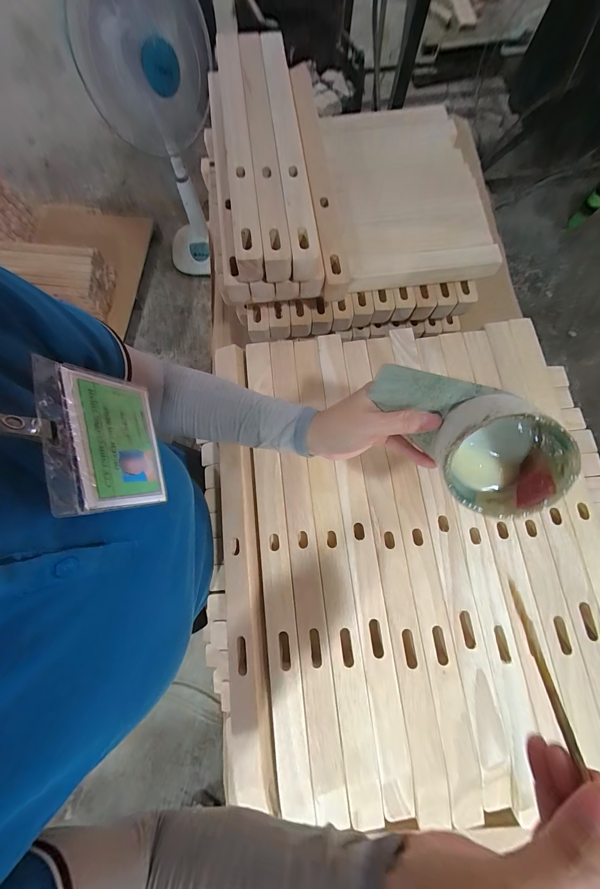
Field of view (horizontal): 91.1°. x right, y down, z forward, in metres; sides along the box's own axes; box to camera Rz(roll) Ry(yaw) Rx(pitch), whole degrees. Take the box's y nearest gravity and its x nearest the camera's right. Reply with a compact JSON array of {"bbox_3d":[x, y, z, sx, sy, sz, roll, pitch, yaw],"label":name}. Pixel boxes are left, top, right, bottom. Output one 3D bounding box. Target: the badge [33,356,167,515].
[{"bbox_3d":[-0.131,-0.005,0.203,0.006,0.080,0.098,-18,80,18],"label":"badge"}]

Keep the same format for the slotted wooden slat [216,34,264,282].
[{"bbox_3d":[-0.088,-0.411,0.409,0.042,0.043,0.410,-6,76,-1],"label":"slotted wooden slat"}]

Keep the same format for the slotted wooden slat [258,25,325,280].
[{"bbox_3d":[-0.021,-0.418,0.412,0.045,0.044,0.413,-8,76,-2],"label":"slotted wooden slat"}]

